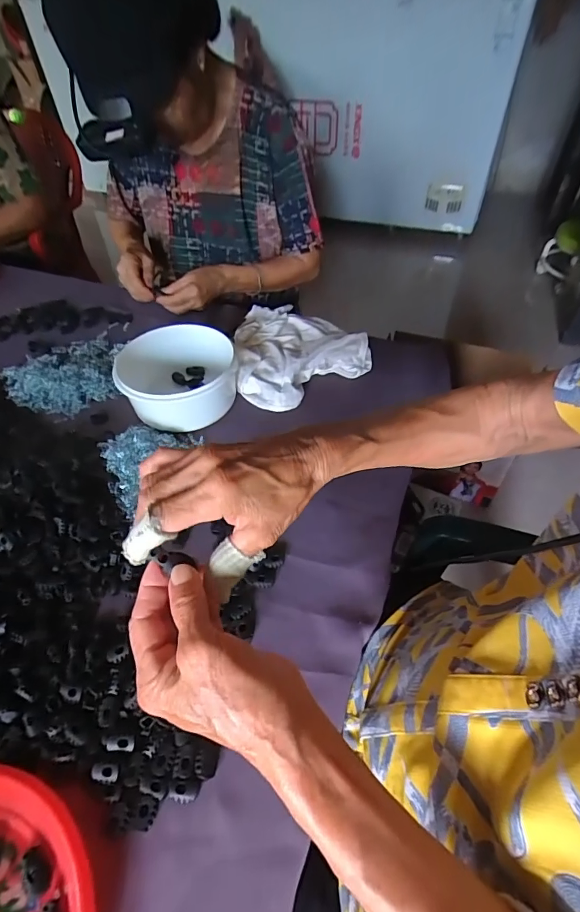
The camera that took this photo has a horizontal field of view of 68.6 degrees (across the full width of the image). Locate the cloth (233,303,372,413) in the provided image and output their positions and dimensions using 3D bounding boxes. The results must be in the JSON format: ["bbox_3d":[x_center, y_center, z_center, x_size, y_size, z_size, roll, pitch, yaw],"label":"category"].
[{"bbox_3d":[0.019,-0.175,0.674,0.207,0.039,0.238,-6,51,-3],"label":"cloth"}]

